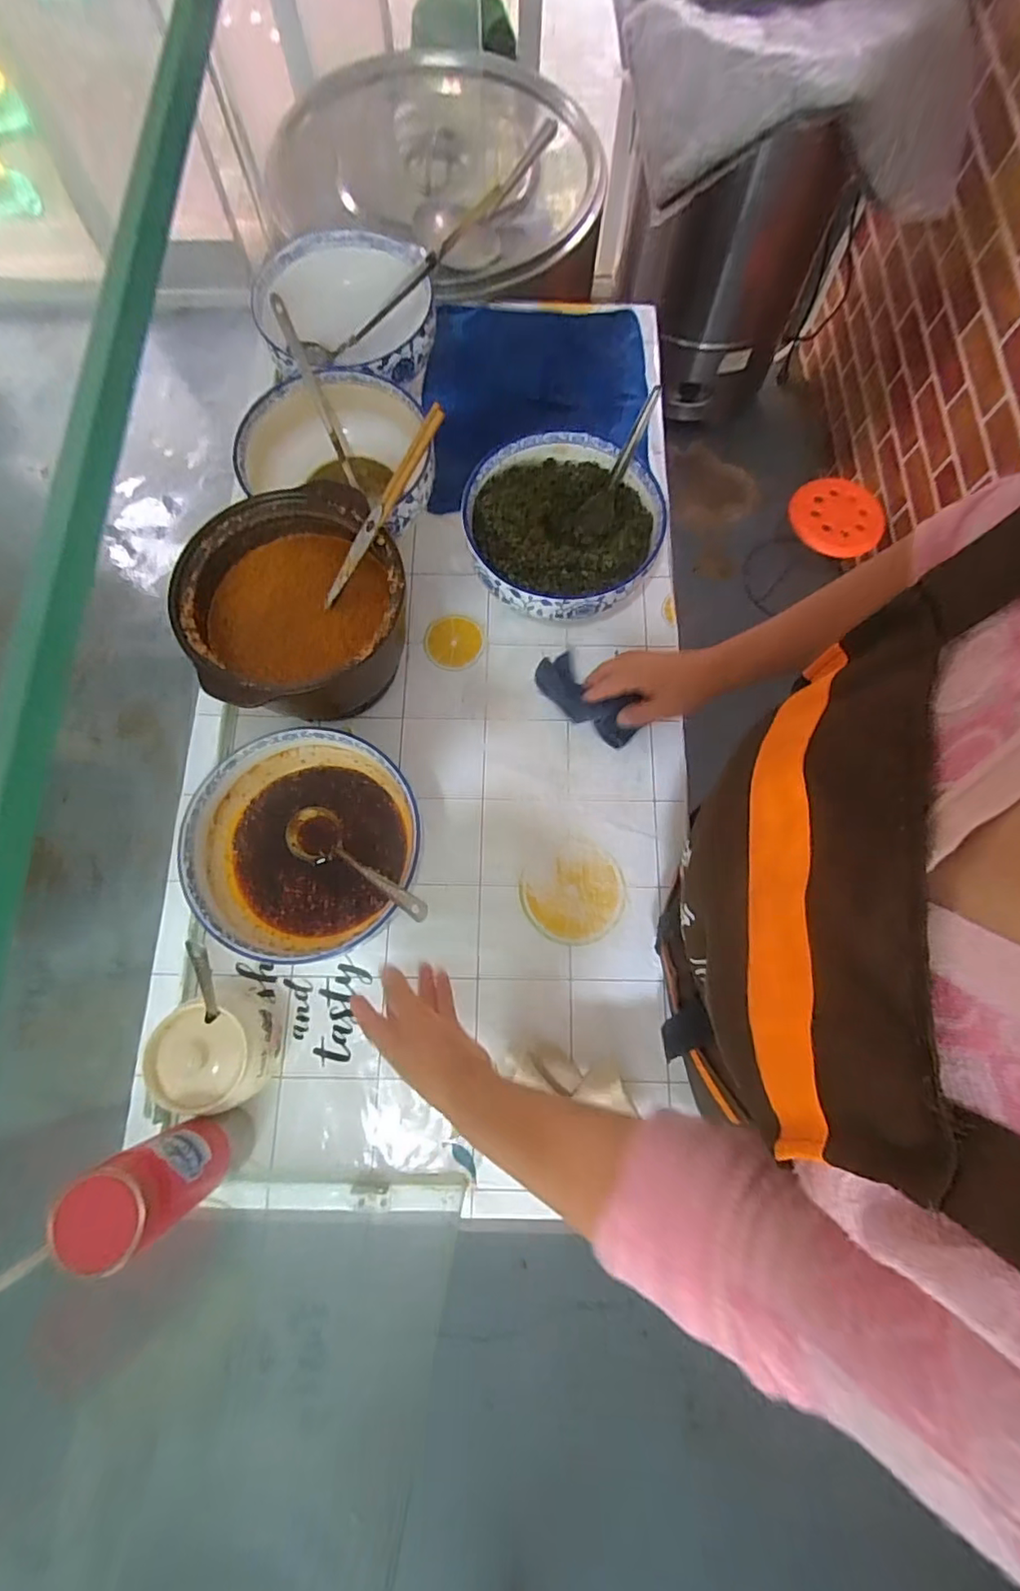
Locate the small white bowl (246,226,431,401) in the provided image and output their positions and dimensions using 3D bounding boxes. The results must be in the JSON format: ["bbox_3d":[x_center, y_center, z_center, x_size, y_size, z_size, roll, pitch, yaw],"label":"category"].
[{"bbox_3d":[-0.213,-0.624,0.784,0.229,0.114,0.220,-2,75,-1],"label":"small white bowl"}]

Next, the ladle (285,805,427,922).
[{"bbox_3d":[-0.155,0.068,0.583,0.206,0.038,0.057,24,76,36],"label":"ladle"}]

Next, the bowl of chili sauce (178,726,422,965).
[{"bbox_3d":[-0.209,0.054,0.608,0.211,0.104,0.218,0,76,1],"label":"bowl of chili sauce"}]

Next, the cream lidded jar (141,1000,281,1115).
[{"bbox_3d":[-0.282,0.252,0.566,0.101,0.091,0.093,0,75,0],"label":"cream lidded jar"}]

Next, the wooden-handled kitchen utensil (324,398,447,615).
[{"bbox_3d":[-0.130,-0.286,0.577,0.014,0.021,0.215,44,111,11],"label":"wooden-handled kitchen utensil"}]

